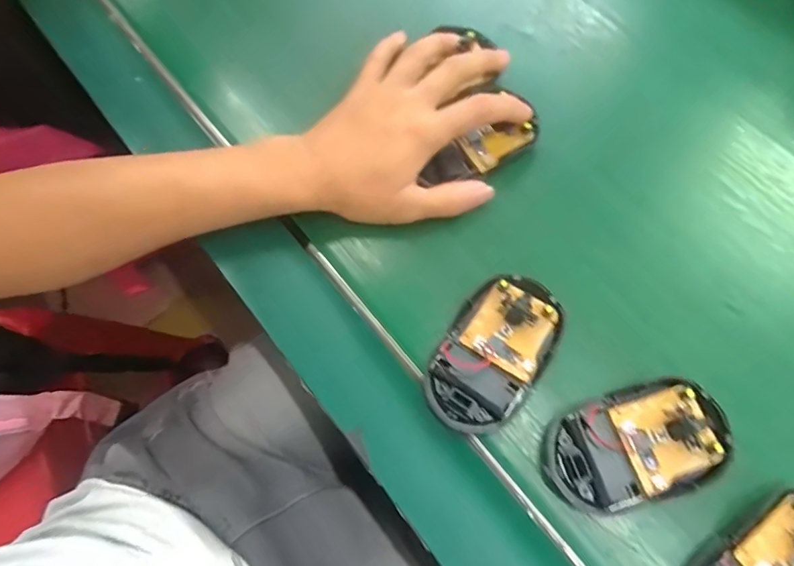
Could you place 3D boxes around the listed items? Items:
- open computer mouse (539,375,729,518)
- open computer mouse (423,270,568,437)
[{"bbox_3d":[0.128,0.087,0.271,0.095,0.020,0.056,-16,72,-5],"label":"open computer mouse"},{"bbox_3d":[0.057,0.040,0.293,0.057,0.014,0.097,31,74,11],"label":"open computer mouse"}]

